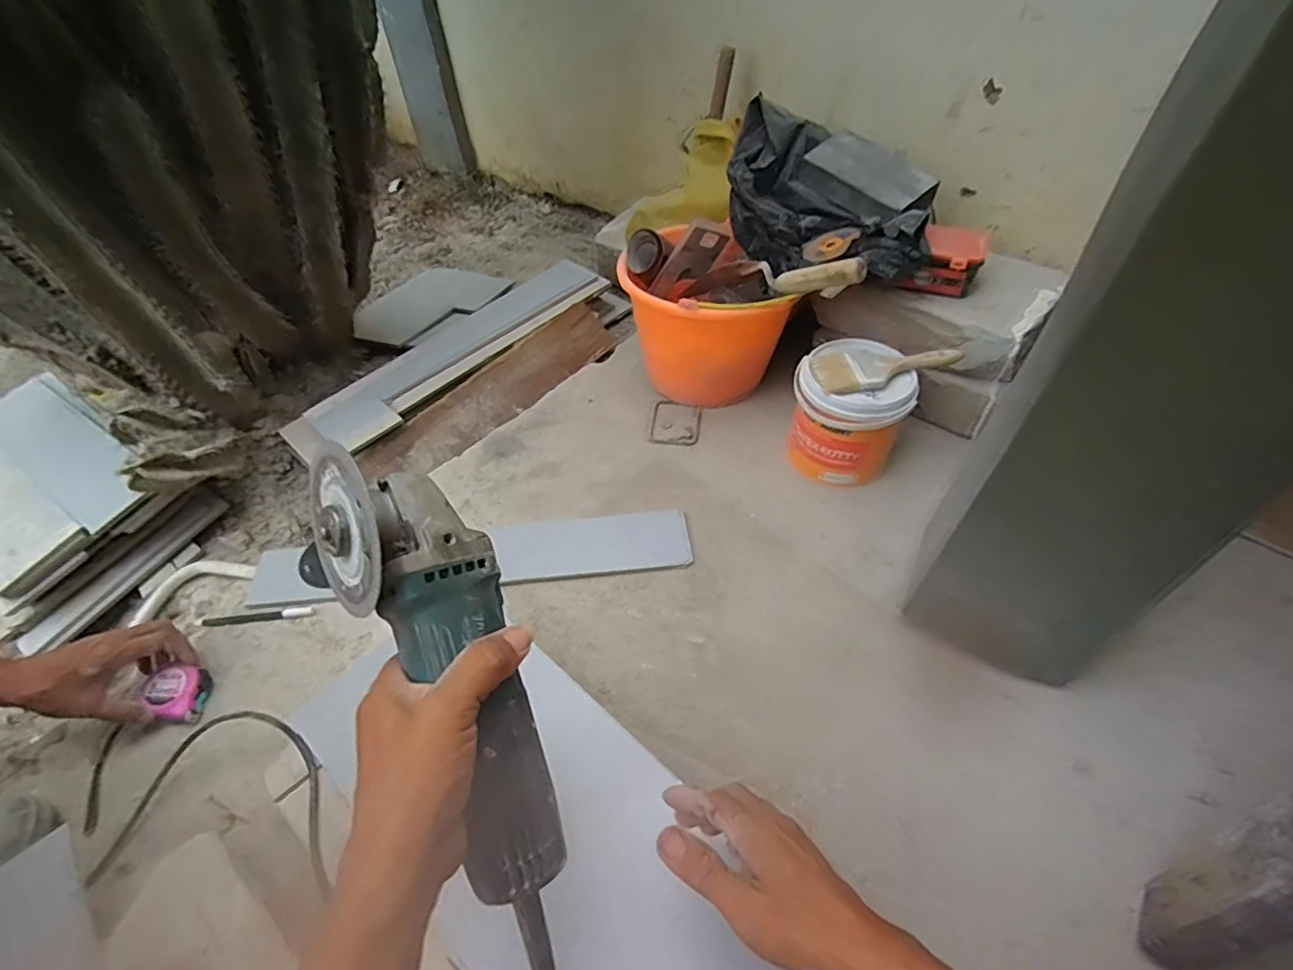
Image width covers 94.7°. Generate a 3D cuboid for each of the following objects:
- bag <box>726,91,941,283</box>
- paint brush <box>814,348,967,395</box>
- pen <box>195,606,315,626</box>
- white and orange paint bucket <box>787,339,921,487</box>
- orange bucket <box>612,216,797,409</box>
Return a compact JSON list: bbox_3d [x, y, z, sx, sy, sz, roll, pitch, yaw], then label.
[{"bbox_3d":[0.275,-0.432,0.905,0.209,0.155,0.376,-23,51,-18],"label":"bag"},{"bbox_3d":[0.333,-0.161,0.819,0.197,0.021,0.070,-5,47,-3],"label":"paint brush"},{"bbox_3d":[-0.514,0.172,0.782,0.140,0.010,0.015,-8,48,-5],"label":"pen"},{"bbox_3d":[0.296,-0.109,0.879,0.154,0.167,0.140,-1,47,1],"label":"white and orange paint bucket"},{"bbox_3d":[0.085,-0.271,0.994,0.215,0.234,0.232,-16,49,-12],"label":"orange bucket"}]

